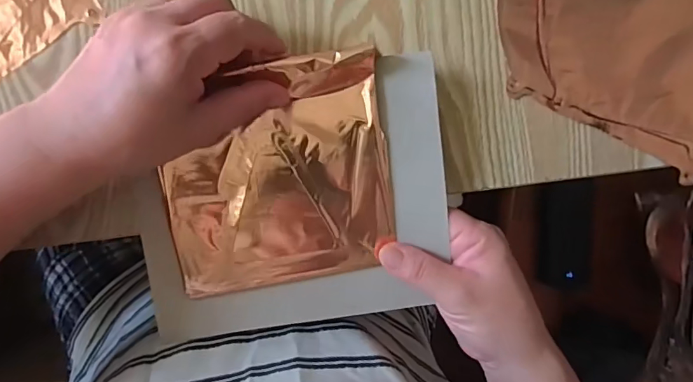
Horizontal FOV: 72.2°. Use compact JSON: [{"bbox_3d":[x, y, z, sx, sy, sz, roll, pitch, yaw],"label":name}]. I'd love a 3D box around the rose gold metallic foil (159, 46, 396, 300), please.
[{"bbox_3d":[-0.041,-0.008,0.288,0.134,0.026,0.134,-8,94,-8],"label":"rose gold metallic foil"}]

